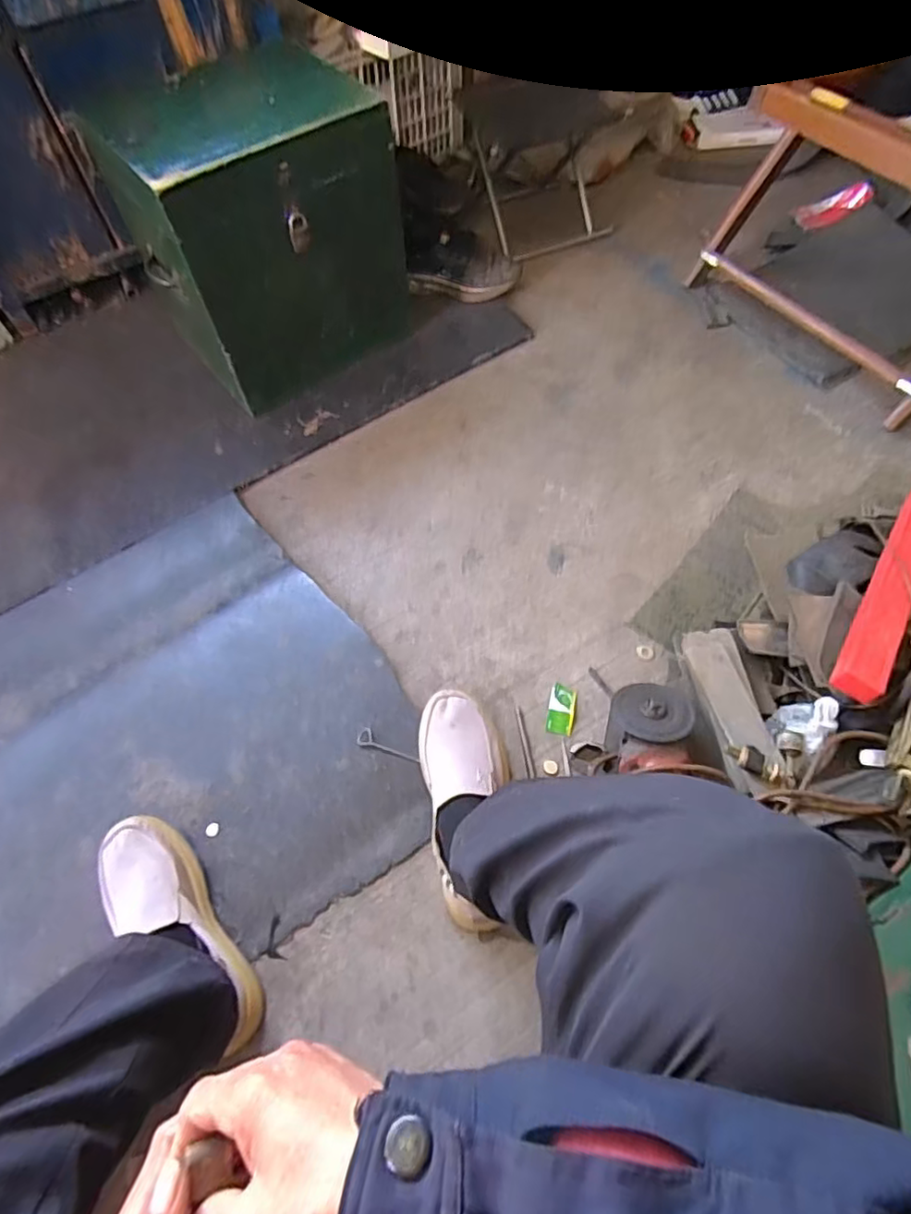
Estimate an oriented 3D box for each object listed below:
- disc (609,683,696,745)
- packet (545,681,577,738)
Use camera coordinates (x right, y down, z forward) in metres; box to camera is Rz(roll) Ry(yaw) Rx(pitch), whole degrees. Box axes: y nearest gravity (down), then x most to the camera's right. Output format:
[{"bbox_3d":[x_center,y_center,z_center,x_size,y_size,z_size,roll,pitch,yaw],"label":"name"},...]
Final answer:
[{"bbox_3d":[0.236,0.122,0.729,0.085,0.015,0.086,-2,43,2],"label":"disc"},{"bbox_3d":[0.137,0.133,0.798,0.034,0.018,0.066,11,66,9],"label":"packet"}]

